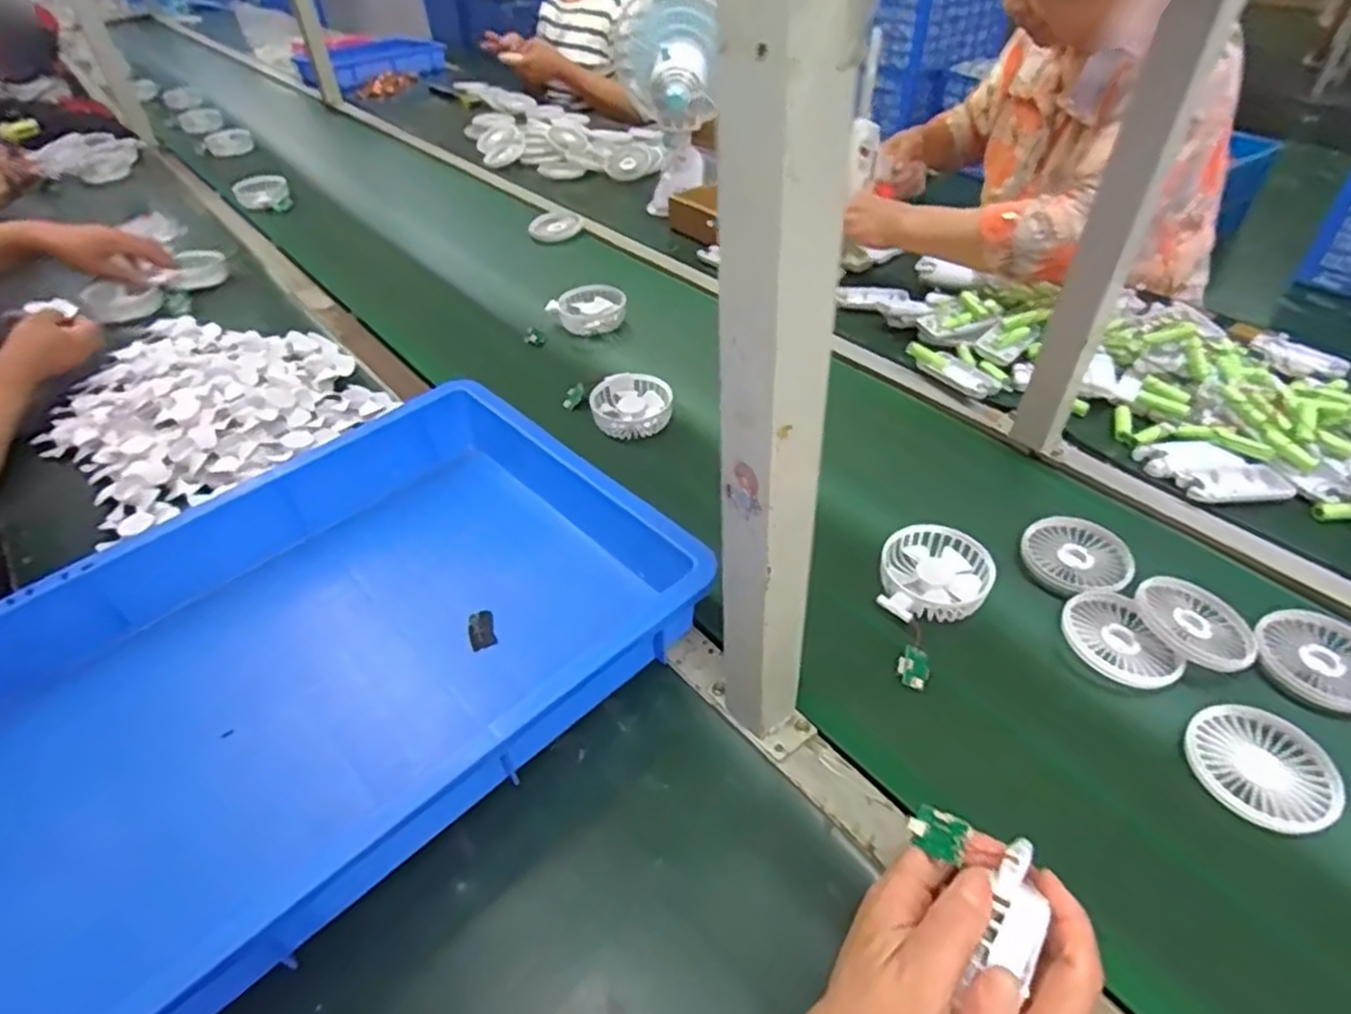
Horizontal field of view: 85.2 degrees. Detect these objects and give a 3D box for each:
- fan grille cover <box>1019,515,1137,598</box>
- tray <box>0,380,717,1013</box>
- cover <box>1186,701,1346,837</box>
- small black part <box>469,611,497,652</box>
[{"bbox_3d":[0.349,0.044,0.644,0.087,0.020,0.085,30,51,30],"label":"fan grille cover"},{"bbox_3d":[-0.292,0.126,0.551,0.552,0.090,0.372,-33,53,-28],"label":"tray"},{"bbox_3d":[0.404,0.175,0.505,0.089,0.008,0.087,-31,50,-28],"label":"cover"},{"bbox_3d":[-0.165,0.105,0.624,0.021,0.006,0.037,-14,44,-13],"label":"small black part"}]

